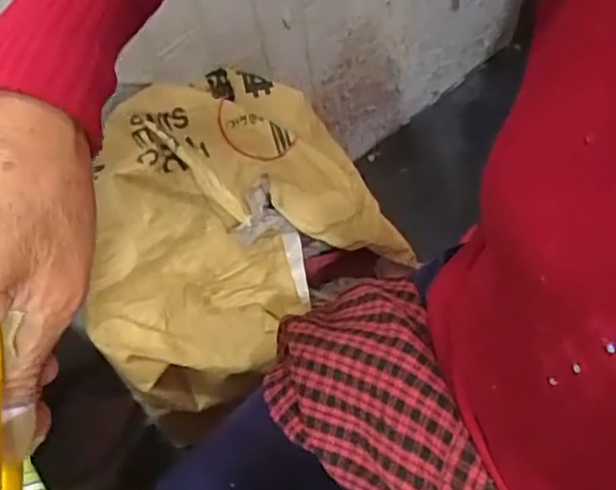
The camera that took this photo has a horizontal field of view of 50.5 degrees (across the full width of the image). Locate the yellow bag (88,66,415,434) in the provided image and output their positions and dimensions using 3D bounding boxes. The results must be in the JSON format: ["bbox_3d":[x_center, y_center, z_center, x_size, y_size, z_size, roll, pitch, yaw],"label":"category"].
[{"bbox_3d":[-0.113,-0.027,0.822,0.392,0.216,0.316,-42,68,-15],"label":"yellow bag"}]

